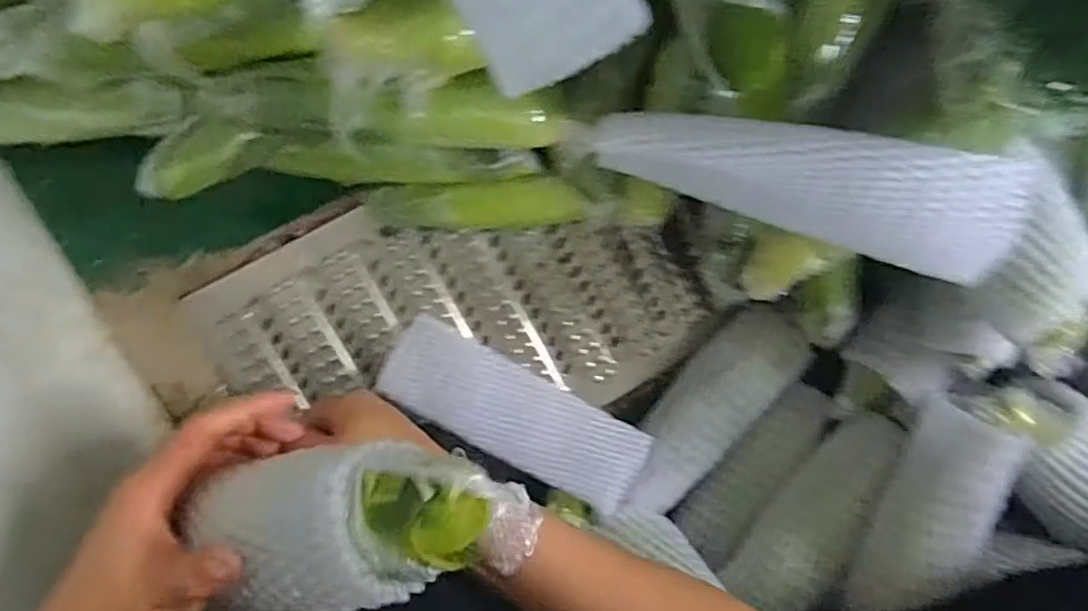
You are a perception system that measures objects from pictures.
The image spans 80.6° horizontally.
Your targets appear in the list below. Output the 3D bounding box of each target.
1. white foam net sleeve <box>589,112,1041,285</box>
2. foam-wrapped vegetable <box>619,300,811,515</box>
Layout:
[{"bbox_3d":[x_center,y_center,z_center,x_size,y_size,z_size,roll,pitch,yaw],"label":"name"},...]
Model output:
[{"bbox_3d":[0.142,-0.063,0.331,0.197,0.045,0.056,15,92,6],"label":"white foam net sleeve"},{"bbox_3d":[0.136,0.090,0.536,0.073,0.059,0.200,39,90,-7],"label":"foam-wrapped vegetable"}]

